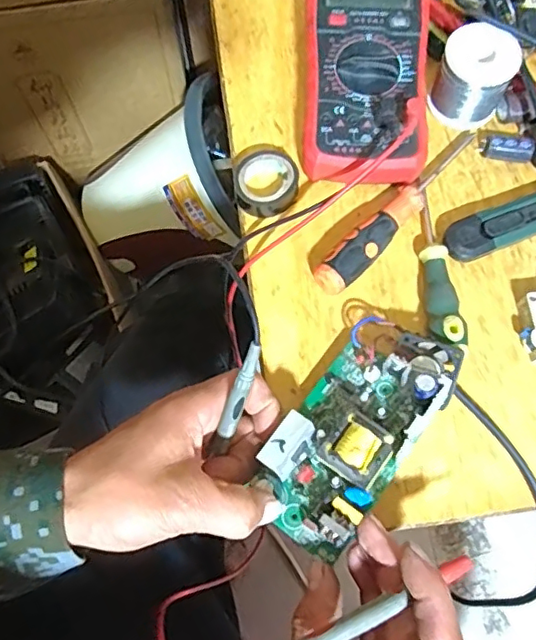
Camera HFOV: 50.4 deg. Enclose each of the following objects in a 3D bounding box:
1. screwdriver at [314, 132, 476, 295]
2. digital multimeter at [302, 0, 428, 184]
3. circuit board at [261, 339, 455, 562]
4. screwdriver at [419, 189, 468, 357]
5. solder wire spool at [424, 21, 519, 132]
[{"bbox_3d":[0.098,-0.080,0.406,0.171,0.027,0.024,-44,78,-12],"label":"screwdriver"},{"bbox_3d":[0.072,-0.189,0.425,0.091,0.052,0.186,1,73,0],"label":"digital multimeter"},{"bbox_3d":[0.049,0.066,0.339,0.069,0.037,0.134,36,76,10],"label":"circuit board"},{"bbox_3d":[0.116,-0.034,0.392,0.019,0.018,0.120,-1,59,-1],"label":"screwdriver"},{"bbox_3d":[0.154,-0.183,0.424,0.051,0.043,0.052,0,73,-1],"label":"solder wire spool"}]

